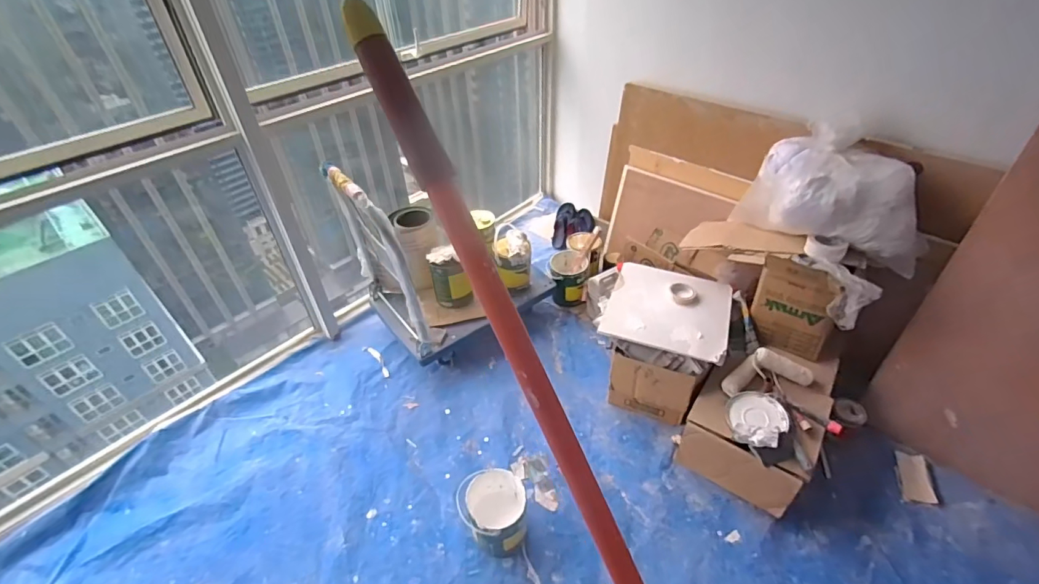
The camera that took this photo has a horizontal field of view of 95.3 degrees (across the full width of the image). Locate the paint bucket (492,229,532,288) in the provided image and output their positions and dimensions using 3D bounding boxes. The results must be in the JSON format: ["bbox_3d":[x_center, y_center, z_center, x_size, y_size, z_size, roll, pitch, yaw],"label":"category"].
[{"bbox_3d":[-0.024,-0.125,1.972,0.147,0.210,0.184,-1,41,1],"label":"paint bucket"}]

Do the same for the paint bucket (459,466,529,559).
[{"bbox_3d":[-0.077,0.647,1.419,0.196,0.186,0.222,-8,43,-7],"label":"paint bucket"}]

